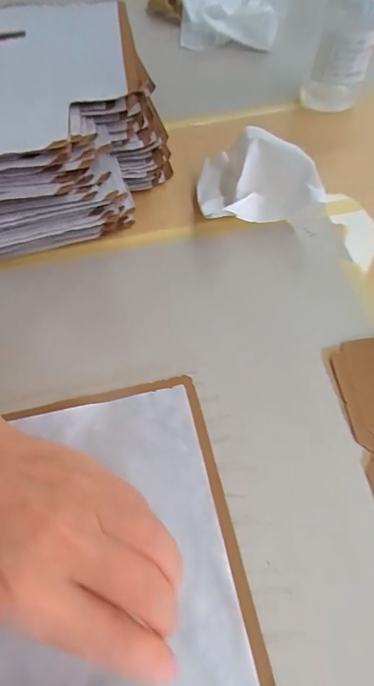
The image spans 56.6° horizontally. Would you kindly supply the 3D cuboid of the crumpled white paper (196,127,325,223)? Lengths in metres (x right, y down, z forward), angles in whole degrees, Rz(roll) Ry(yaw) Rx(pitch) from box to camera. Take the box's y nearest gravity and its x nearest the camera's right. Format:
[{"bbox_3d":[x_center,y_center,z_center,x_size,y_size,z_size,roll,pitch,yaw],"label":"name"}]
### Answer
[{"bbox_3d":[0.063,-0.149,0.321,0.104,0.055,0.091,-2,64,3],"label":"crumpled white paper"}]

